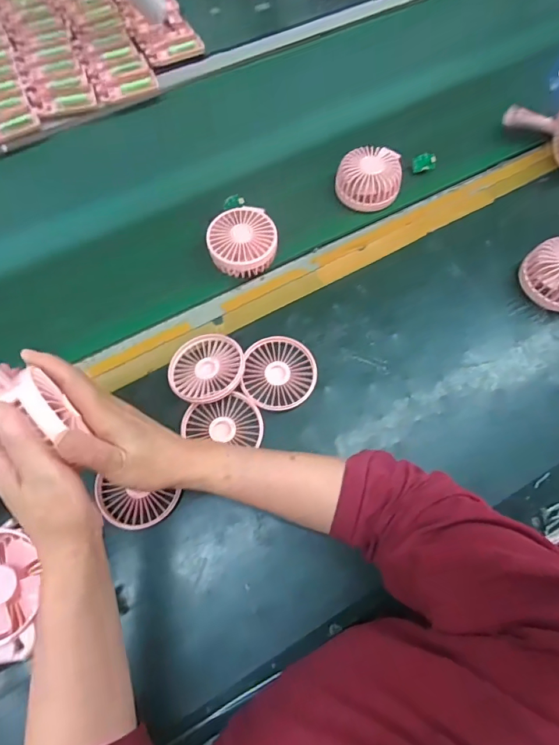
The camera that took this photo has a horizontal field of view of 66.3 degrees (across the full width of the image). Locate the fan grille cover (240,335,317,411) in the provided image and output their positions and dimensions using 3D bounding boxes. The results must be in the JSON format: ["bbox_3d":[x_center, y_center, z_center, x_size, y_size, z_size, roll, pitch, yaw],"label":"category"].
[{"bbox_3d":[0.000,0.000,0.502,0.082,0.012,0.087,7,68,2],"label":"fan grille cover"}]

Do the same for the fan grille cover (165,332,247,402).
[{"bbox_3d":[-0.085,-0.006,0.499,0.086,0.019,0.085,-7,68,-3],"label":"fan grille cover"}]

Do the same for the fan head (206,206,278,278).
[{"bbox_3d":[-0.048,-0.171,0.559,0.086,0.034,0.089,0,68,0],"label":"fan head"}]

